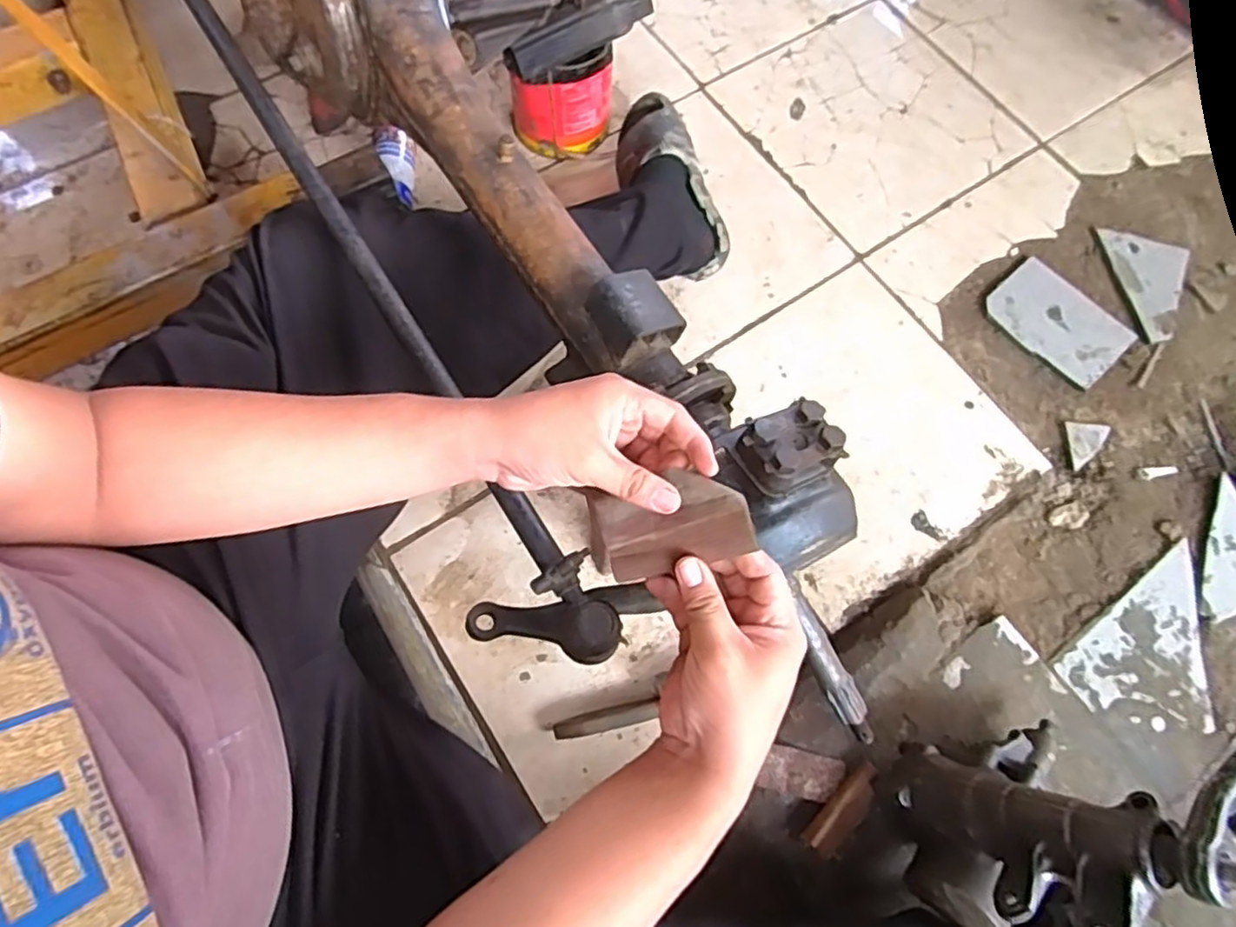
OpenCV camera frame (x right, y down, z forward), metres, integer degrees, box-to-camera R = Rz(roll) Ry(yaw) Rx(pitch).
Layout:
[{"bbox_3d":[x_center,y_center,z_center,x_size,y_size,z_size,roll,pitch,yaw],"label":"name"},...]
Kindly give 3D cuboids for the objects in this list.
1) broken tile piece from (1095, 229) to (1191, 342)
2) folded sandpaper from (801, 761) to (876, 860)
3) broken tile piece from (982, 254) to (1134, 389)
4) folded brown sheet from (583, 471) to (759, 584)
[{"bbox_3d":[0.788,-0.268,1.017,0.123,0.013,0.174,16,72,4],"label":"broken tile piece"},{"bbox_3d":[0.252,0.383,0.742,0.108,0.013,0.041,-42,77,-14],"label":"folded sandpaper"},{"bbox_3d":[0.644,-0.209,0.989,0.141,0.011,0.189,-42,77,-14],"label":"broken tile piece"},{"bbox_3d":[0.031,0.040,0.434,0.106,0.021,0.057,-14,70,21],"label":"folded brown sheet"}]

